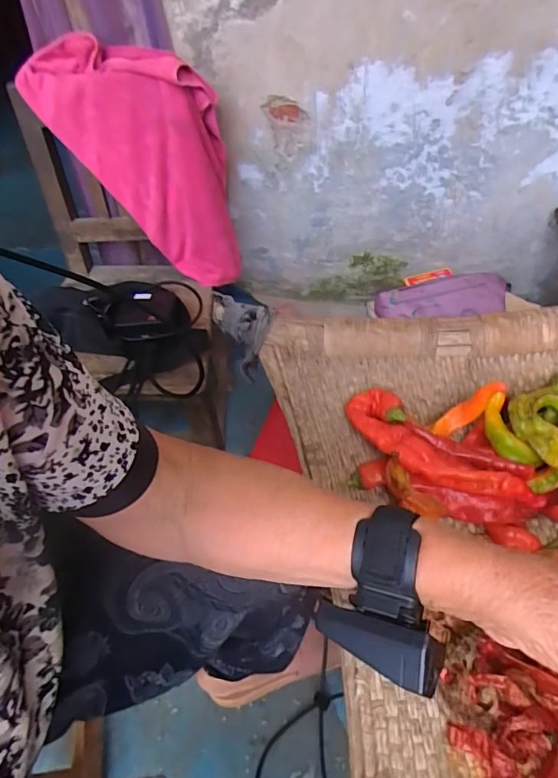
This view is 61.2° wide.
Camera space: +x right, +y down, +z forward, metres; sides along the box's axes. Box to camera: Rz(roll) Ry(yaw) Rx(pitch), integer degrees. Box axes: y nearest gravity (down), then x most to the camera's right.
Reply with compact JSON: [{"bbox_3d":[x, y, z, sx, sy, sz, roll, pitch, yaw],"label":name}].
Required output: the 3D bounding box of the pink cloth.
[{"bbox_3d":[-0.215,-0.358,0.772,0.273,0.313,0.128,10,47,15],"label":"pink cloth"}]

